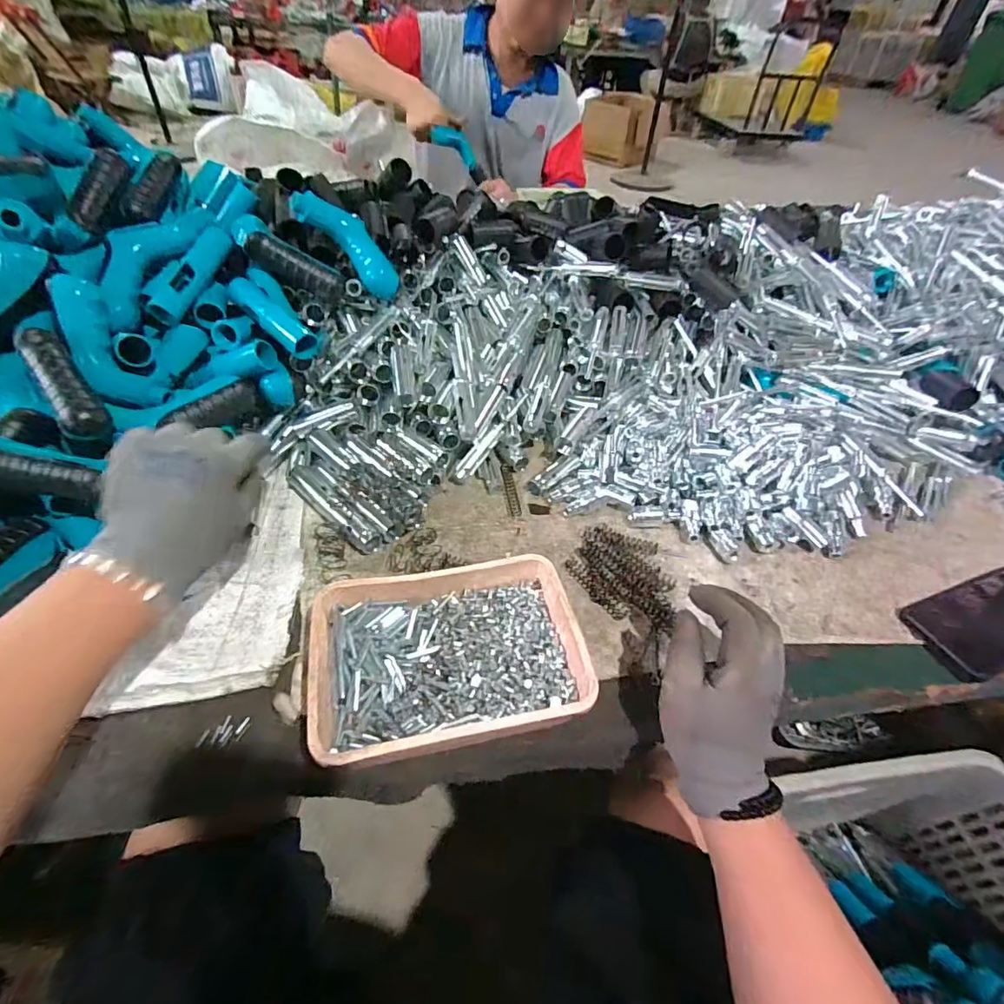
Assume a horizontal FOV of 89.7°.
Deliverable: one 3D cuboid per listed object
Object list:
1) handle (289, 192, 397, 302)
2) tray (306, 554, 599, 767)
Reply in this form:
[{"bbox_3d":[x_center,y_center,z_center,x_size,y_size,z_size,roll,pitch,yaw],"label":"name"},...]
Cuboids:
[{"bbox_3d":[-0.174,-0.300,0.587,0.141,0.030,0.052,44,45,-19],"label":"handle"},{"bbox_3d":[-0.042,0.116,0.394,0.200,0.038,0.143,-7,48,-12],"label":"tray"}]

